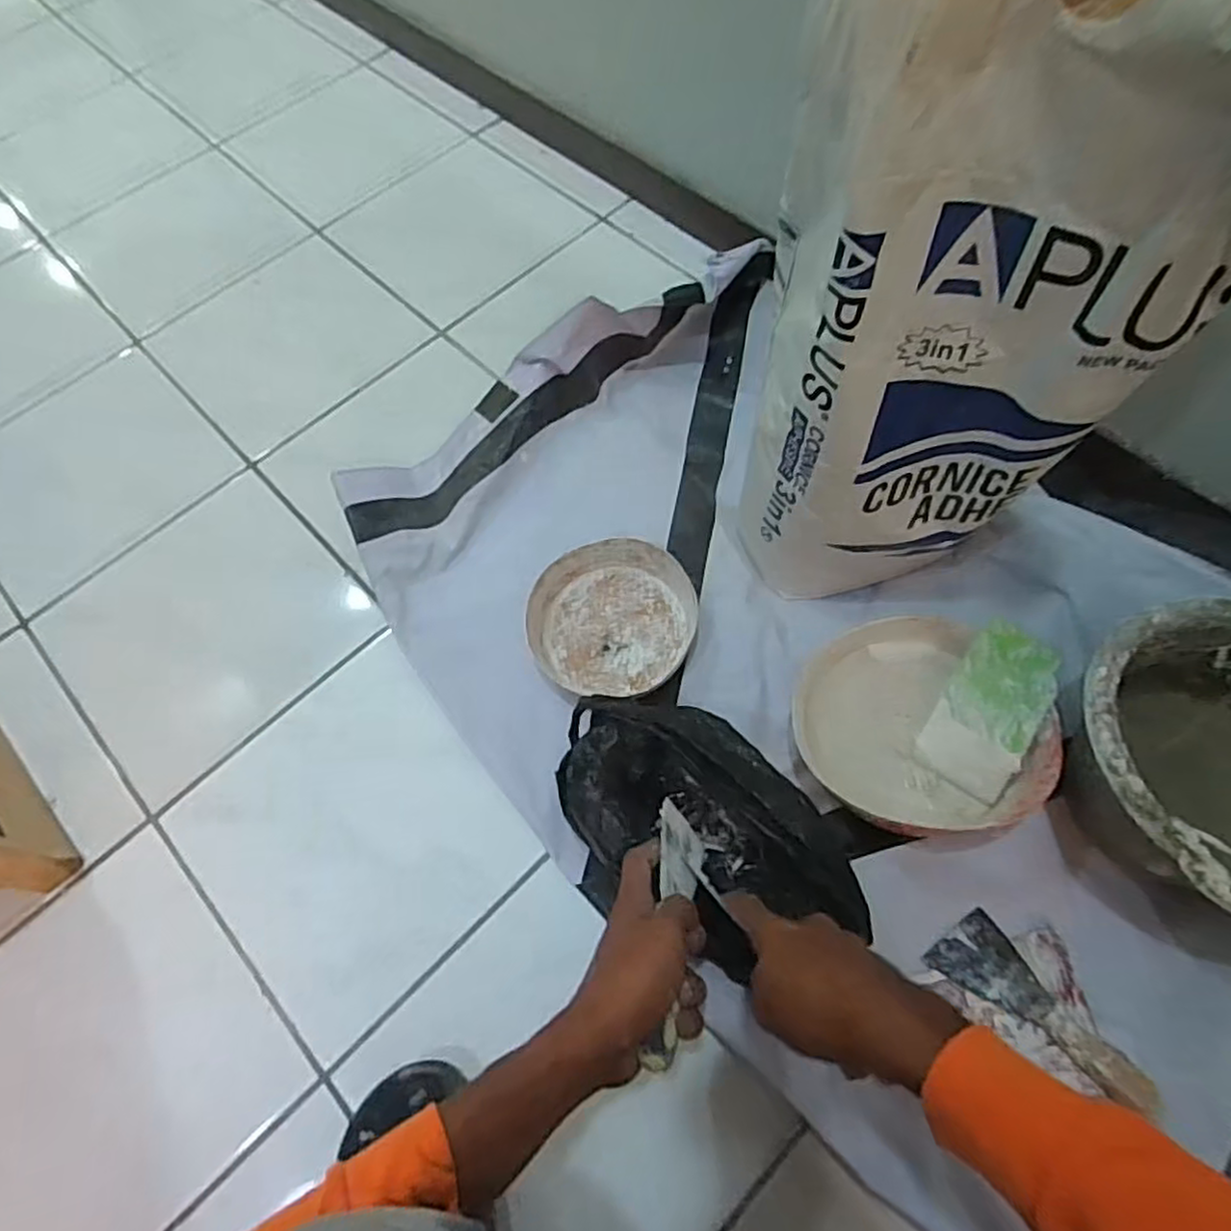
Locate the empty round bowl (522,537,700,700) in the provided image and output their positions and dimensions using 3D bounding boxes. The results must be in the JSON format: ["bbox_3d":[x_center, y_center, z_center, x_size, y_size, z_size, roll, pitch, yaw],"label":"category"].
[{"bbox_3d":[-0.004,0.002,0.742,0.165,0.042,0.157,-1,65,2],"label":"empty round bowl"}]

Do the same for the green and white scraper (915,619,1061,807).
[{"bbox_3d":[0.339,0.086,0.647,0.081,0.007,0.146,31,101,30],"label":"green and white scraper"}]

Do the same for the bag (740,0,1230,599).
[{"bbox_3d":[0.236,-0.179,0.547,0.250,0.514,0.138,7,65,6],"label":"bag"}]

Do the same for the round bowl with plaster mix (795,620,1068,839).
[{"bbox_3d":[0.275,0.099,0.648,0.202,0.062,0.184,-1,65,2],"label":"round bowl with plaster mix"}]

